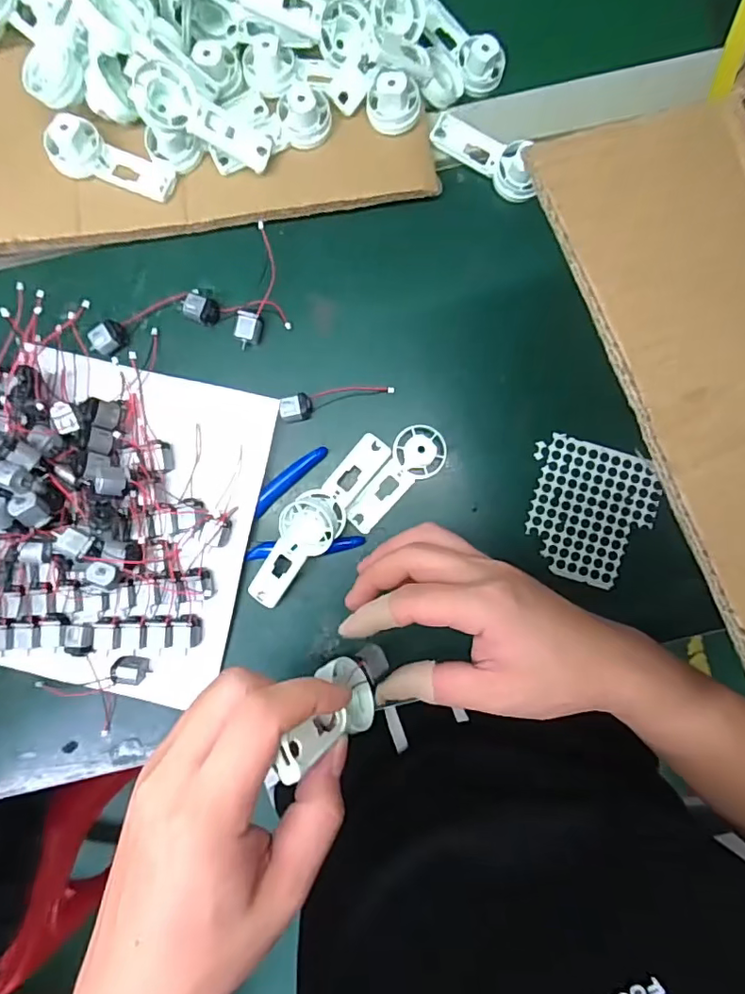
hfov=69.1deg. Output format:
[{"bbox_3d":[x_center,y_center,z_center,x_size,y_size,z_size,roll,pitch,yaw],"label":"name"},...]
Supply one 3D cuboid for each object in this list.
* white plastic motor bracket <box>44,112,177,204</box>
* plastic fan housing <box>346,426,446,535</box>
[{"bbox_3d":[-0.193,-0.248,0.398,0.089,0.024,0.037,19,88,1],"label":"white plastic motor bracket"},{"bbox_3d":[0.016,-0.016,0.411,0.093,0.023,0.039,-43,88,-2],"label":"plastic fan housing"}]

